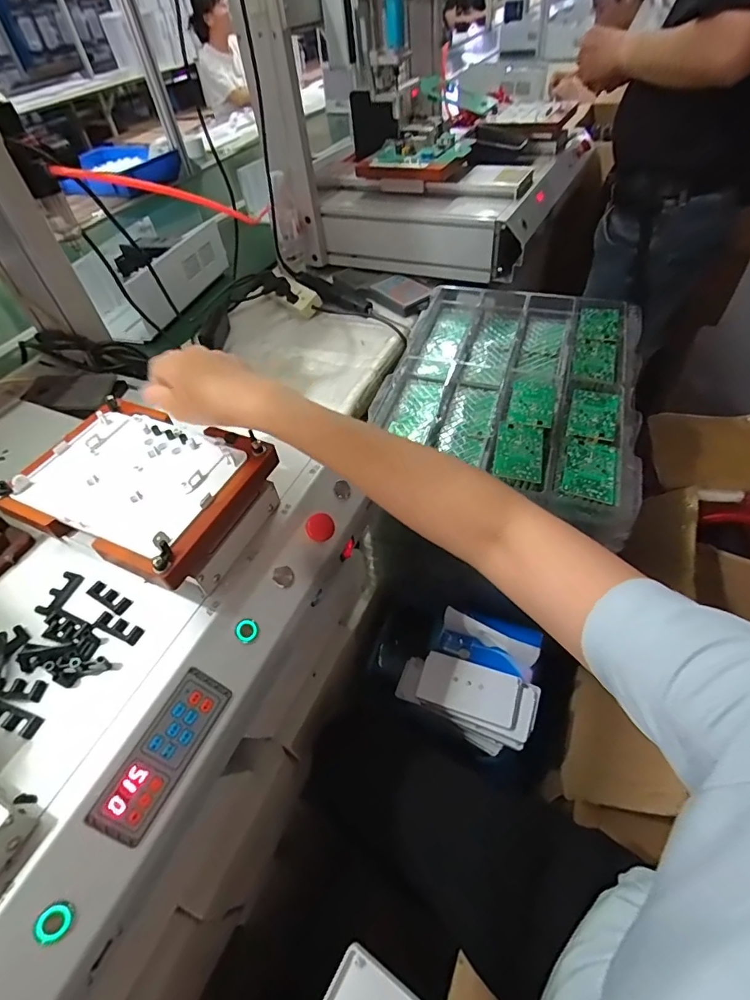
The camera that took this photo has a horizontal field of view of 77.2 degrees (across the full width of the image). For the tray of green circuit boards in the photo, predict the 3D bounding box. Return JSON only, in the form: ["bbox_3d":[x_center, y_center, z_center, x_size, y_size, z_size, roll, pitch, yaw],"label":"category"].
[{"bbox_3d":[0.217,-0.198,0.748,0.364,0.053,0.493,12,52,16],"label":"tray of green circuit boards"}]

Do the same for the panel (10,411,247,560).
[{"bbox_3d":[-0.227,-0.027,0.441,0.182,0.008,0.136,17,54,19],"label":"panel"}]

